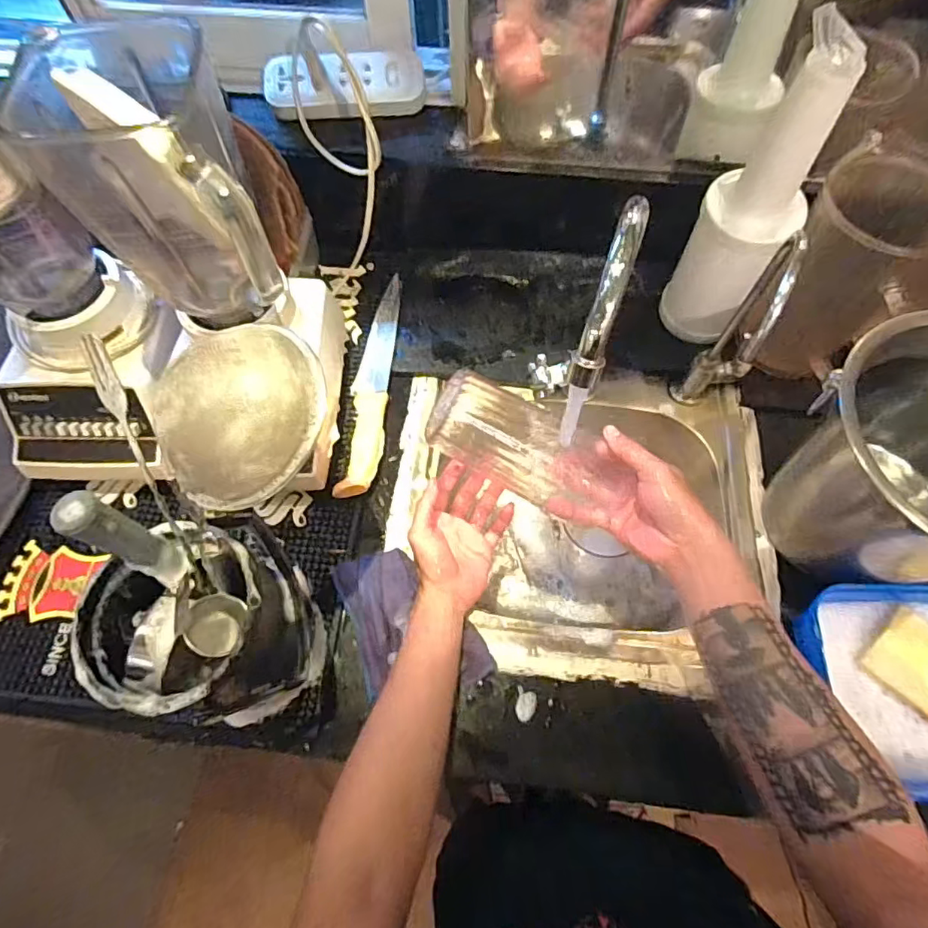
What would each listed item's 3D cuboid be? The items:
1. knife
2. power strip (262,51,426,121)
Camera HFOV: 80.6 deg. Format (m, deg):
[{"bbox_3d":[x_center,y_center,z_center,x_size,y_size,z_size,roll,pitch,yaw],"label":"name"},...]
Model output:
[{"bbox_3d":[-0.108,-0.102,0.642,0.042,0.030,0.302,1,66,2],"label":"knife"},{"bbox_3d":[-0.130,-0.416,0.599,0.170,0.030,0.067,-1,91,-2],"label":"power strip"}]

